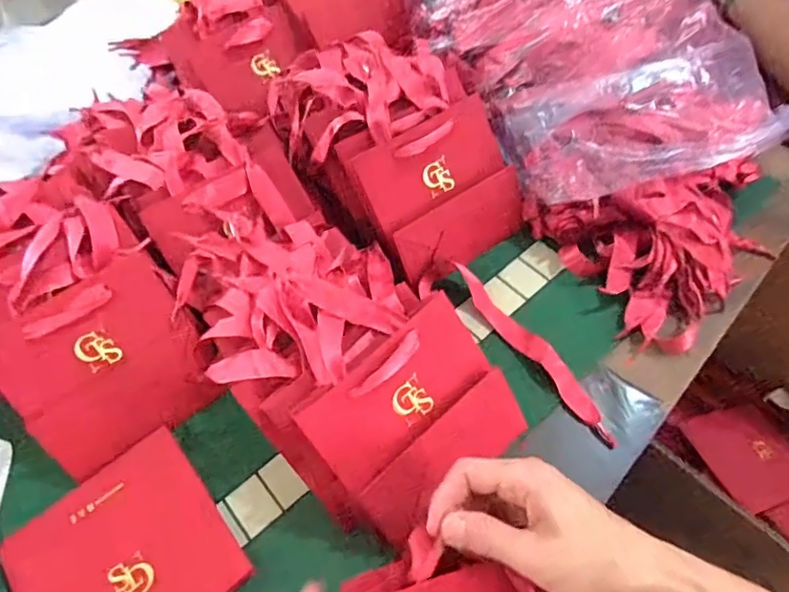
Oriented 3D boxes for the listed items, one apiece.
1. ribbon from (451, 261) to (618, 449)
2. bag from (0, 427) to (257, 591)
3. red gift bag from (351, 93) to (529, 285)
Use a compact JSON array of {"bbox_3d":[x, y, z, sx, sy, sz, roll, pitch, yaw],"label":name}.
[{"bbox_3d":[0.121,0.043,0.469,0.022,0.030,0.197,-33,61,-18],"label":"ribbon"},{"bbox_3d":[-0.198,0.192,0.393,0.138,0.011,0.143,-35,62,-19],"label":"bag"},{"bbox_3d":[0.049,-0.096,0.502,0.134,0.133,0.011,-28,16,-5],"label":"red gift bag"}]

